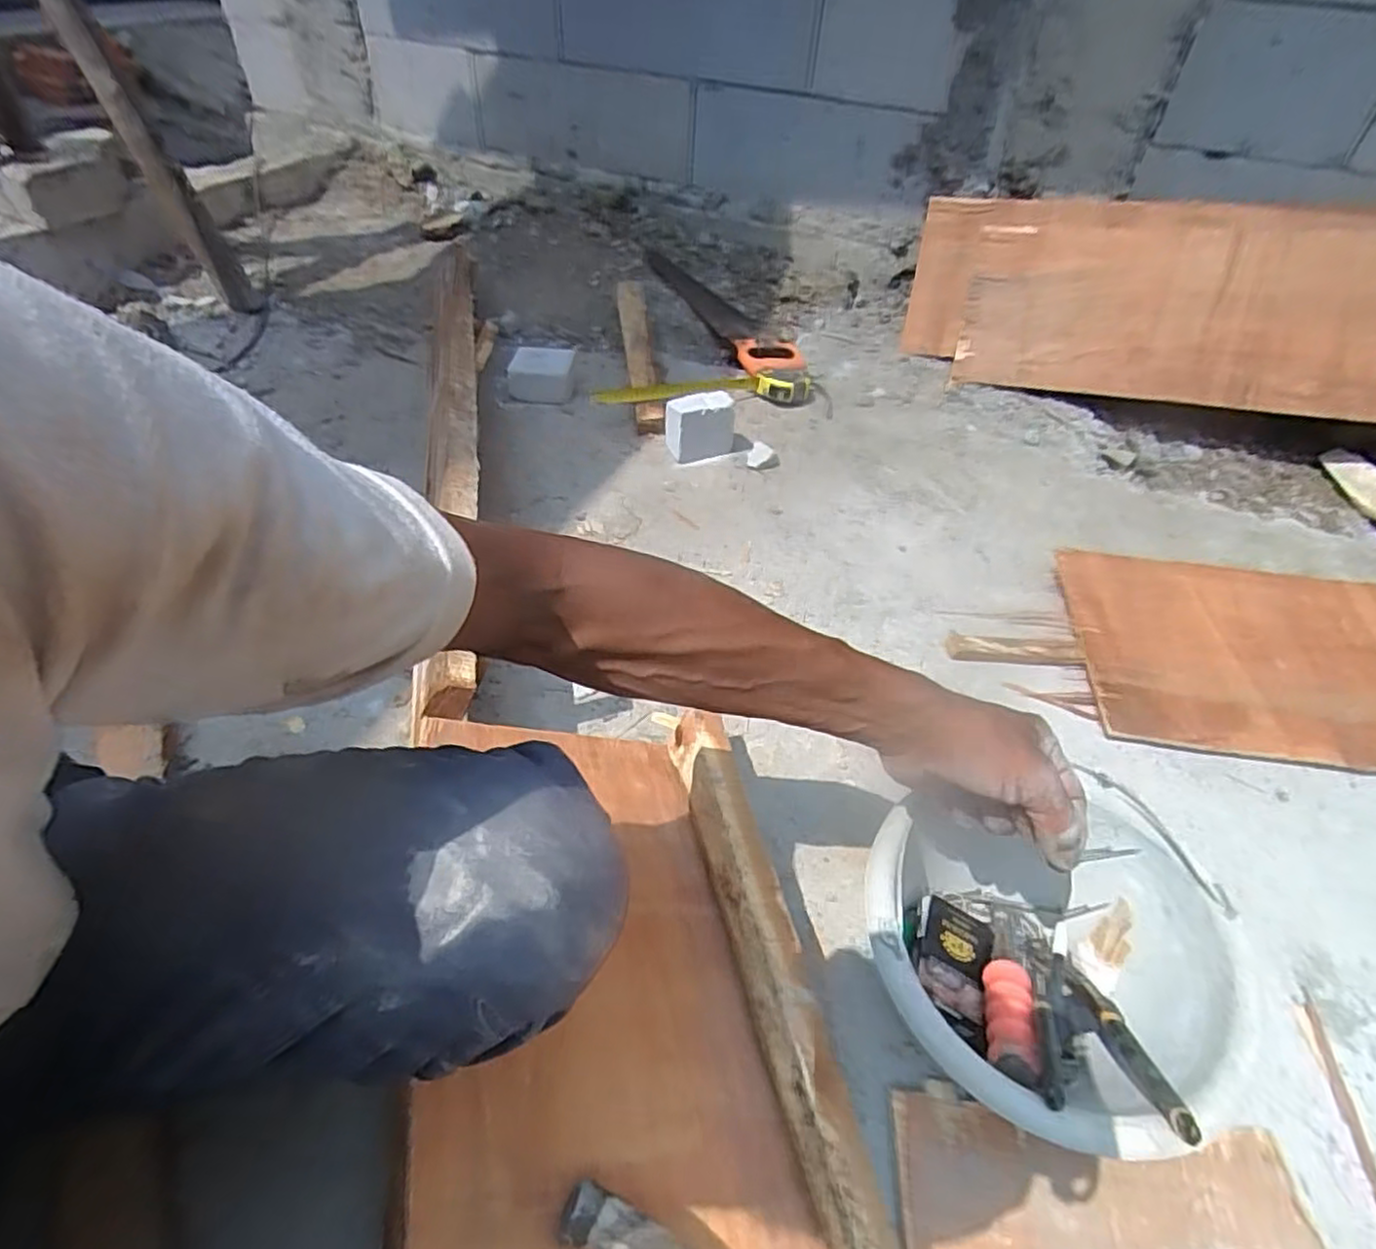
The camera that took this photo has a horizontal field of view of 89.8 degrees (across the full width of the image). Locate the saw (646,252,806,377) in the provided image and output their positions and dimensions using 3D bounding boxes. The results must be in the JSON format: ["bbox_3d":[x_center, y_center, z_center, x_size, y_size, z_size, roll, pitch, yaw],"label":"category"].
[{"bbox_3d":[0.077,-0.698,1.529,0.123,0.024,0.601,-16,49,-18],"label":"saw"}]

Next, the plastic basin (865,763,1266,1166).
[{"bbox_3d":[0.255,0.277,0.537,0.253,0.176,0.222,-3,47,-8],"label":"plastic basin"}]

